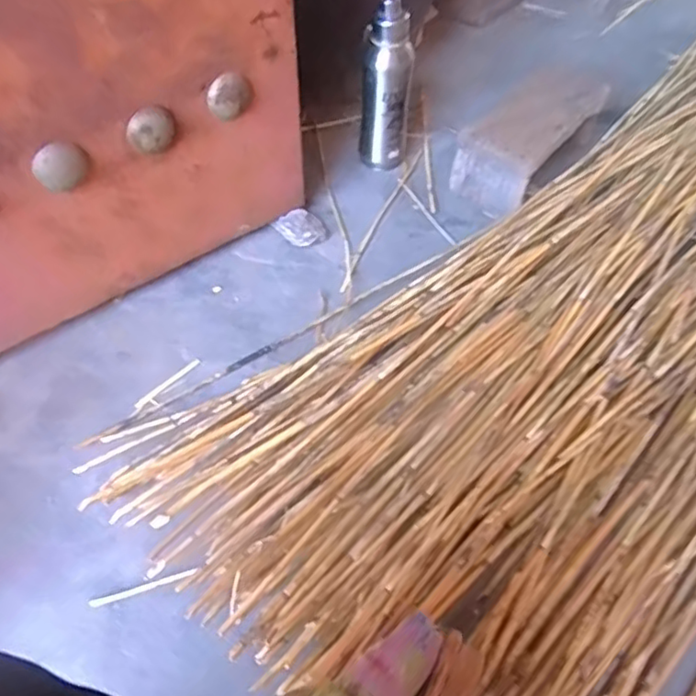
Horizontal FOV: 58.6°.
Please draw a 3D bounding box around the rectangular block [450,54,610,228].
[{"bbox_3d":[0.331,-0.378,1.115,0.150,0.121,0.334,34,62,20],"label":"rectangular block"}]

